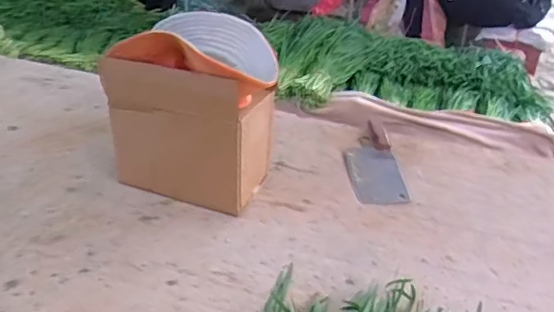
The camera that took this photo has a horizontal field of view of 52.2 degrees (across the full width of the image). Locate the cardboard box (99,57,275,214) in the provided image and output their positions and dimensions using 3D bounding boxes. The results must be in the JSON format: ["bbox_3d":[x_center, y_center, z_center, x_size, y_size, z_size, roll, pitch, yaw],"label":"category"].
[{"bbox_3d":[-0.132,-0.043,0.886,0.217,0.221,0.131,14,29,19],"label":"cardboard box"}]

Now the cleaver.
[{"bbox_3d":[0.175,0.007,1.033,0.094,0.023,0.283,4,27,0],"label":"cleaver"}]

